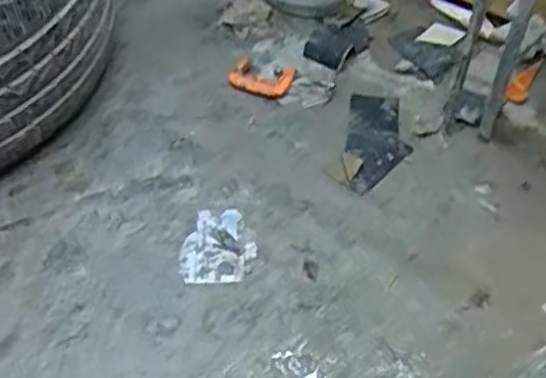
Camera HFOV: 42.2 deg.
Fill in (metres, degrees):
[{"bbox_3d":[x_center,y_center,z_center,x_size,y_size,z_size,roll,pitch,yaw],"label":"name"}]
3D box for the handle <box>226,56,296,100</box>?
[{"bbox_3d":[-0.017,-0.166,1.060,0.095,0.015,0.071,11,50,13],"label":"handle"}]

